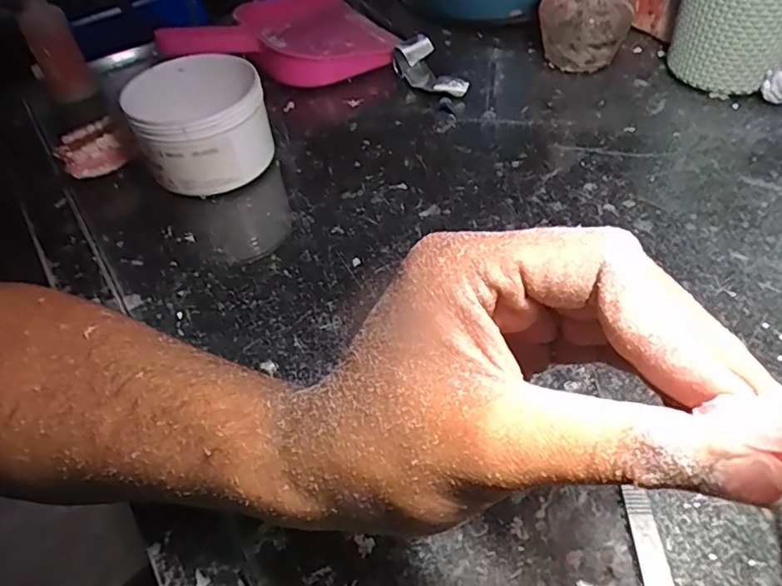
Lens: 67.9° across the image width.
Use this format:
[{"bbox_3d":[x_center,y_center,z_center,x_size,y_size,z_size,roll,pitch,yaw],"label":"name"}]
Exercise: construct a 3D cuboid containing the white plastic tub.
[{"bbox_3d":[-0.135,-0.124,0.422,0.087,0.069,0.106,-16,48,-8],"label":"white plastic tub"}]

